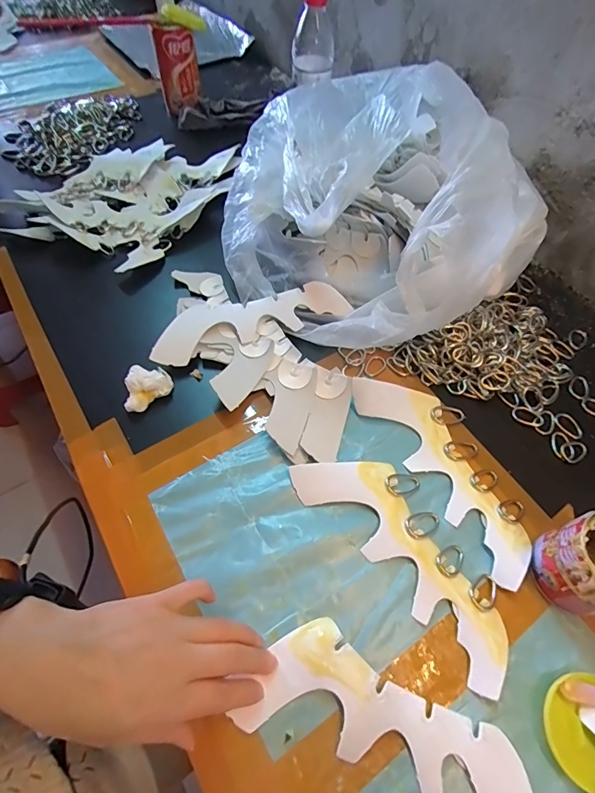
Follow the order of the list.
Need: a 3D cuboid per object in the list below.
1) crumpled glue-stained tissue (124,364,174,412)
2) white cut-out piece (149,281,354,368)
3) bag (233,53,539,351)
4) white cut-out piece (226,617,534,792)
[{"bbox_3d":[-0.150,-0.008,0.405,0.050,0.034,0.032,-38,67,-22],"label":"crumpled glue-stained tissue"},{"bbox_3d":[-0.051,-0.087,0.445,0.210,0.020,0.070,-17,61,-8],"label":"white cut-out piece"},{"bbox_3d":[0.086,-0.219,0.457,0.333,0.152,0.318,36,64,19],"label":"bag"},{"bbox_3d":[0.065,0.218,0.279,0.187,0.008,0.073,17,66,9],"label":"white cut-out piece"}]

